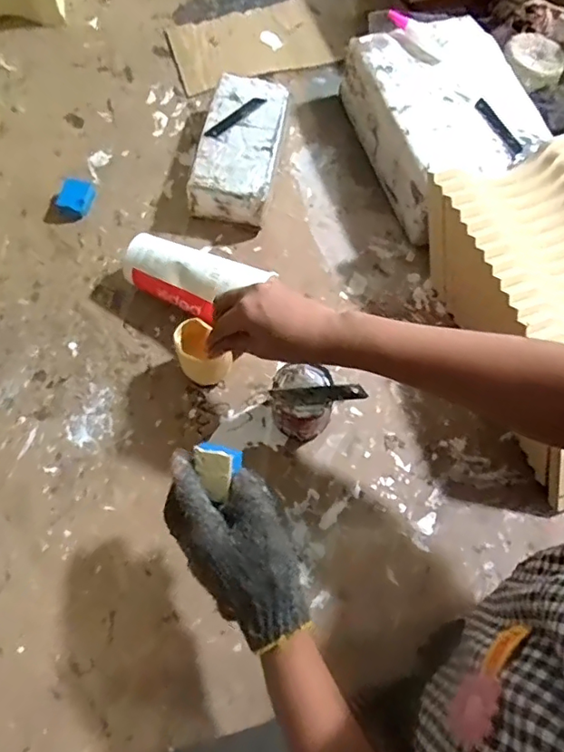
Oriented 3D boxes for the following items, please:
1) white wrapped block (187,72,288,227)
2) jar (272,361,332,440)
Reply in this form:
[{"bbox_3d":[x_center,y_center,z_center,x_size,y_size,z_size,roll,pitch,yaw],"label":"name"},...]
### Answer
[{"bbox_3d":[-0.052,-0.306,0.718,0.102,0.060,0.221,10,67,1],"label":"white wrapped block"},{"bbox_3d":[0.019,0.031,0.572,0.060,0.074,0.063,1,67,-3],"label":"jar"}]

